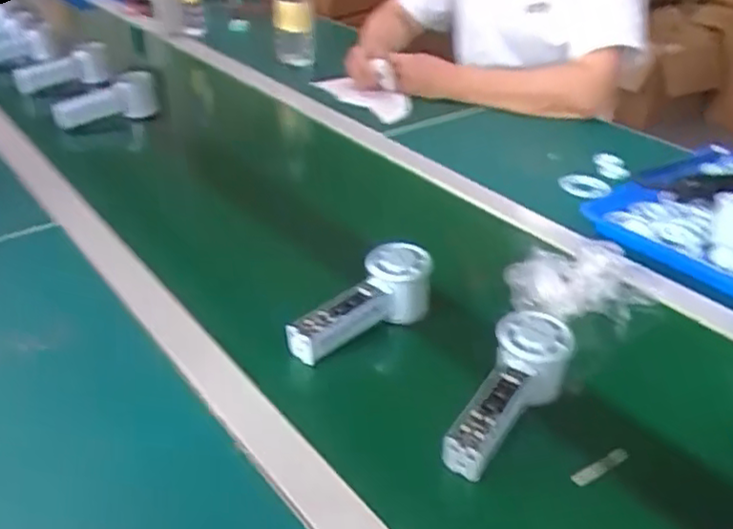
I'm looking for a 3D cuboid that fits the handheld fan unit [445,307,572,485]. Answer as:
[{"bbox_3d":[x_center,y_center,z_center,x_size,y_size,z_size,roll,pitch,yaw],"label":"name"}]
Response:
[{"bbox_3d":[0.112,0.101,0.556,0.059,0.043,0.160,23,56,29],"label":"handheld fan unit"}]

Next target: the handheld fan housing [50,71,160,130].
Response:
[{"bbox_3d":[-0.392,-0.244,1.067,0.190,0.067,0.068,-5,27,27],"label":"handheld fan housing"}]

